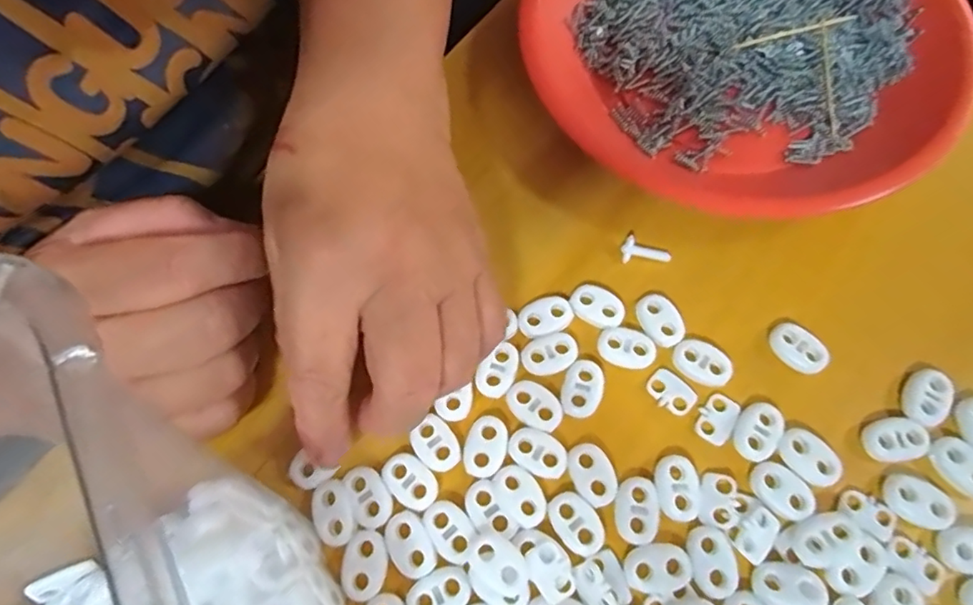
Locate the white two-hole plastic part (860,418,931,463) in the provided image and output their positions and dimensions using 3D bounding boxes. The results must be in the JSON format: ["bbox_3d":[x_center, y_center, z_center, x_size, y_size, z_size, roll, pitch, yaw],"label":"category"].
[{"bbox_3d":[0.148,0.050,0.205,0.020,0.004,0.015,-3,69,1],"label":"white two-hole plastic part"}]

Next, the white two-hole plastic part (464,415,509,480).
[{"bbox_3d":[0.000,0.053,0.209,0.015,0.004,0.022,5,69,4],"label":"white two-hole plastic part"}]

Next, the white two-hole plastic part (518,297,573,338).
[{"bbox_3d":[0.024,0.006,0.229,0.022,0.004,0.015,-24,70,-7],"label":"white two-hole plastic part"}]

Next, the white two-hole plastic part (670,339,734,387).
[{"bbox_3d":[0.083,0.023,0.219,0.022,0.004,0.014,30,73,13],"label":"white two-hole plastic part"}]

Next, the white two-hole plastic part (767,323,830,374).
[{"bbox_3d":[0.120,0.018,0.219,0.014,0.006,0.022,-37,72,-12],"label":"white two-hole plastic part"}]

